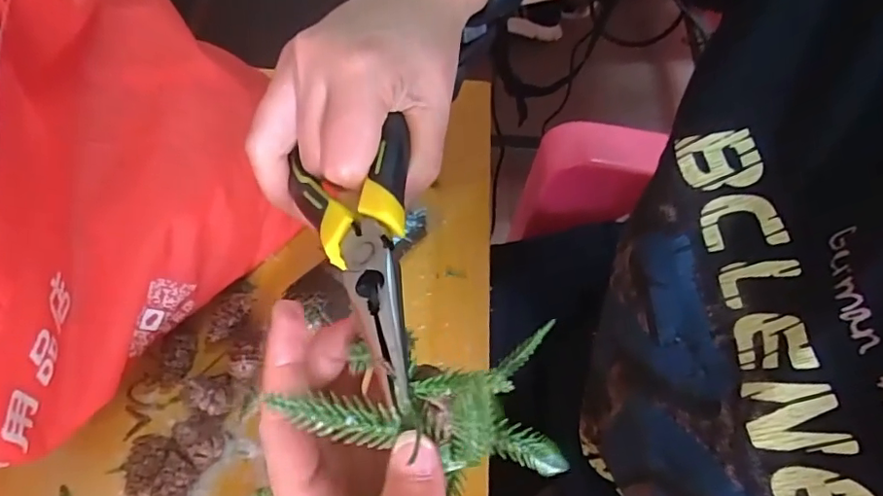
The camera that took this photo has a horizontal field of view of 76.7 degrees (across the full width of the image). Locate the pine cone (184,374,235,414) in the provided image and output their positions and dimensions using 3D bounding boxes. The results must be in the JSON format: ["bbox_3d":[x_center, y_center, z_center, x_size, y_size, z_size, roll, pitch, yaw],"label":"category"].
[{"bbox_3d":[-0.148,0.094,0.363,0.027,0.023,0.026,1,62,-2],"label":"pine cone"}]

